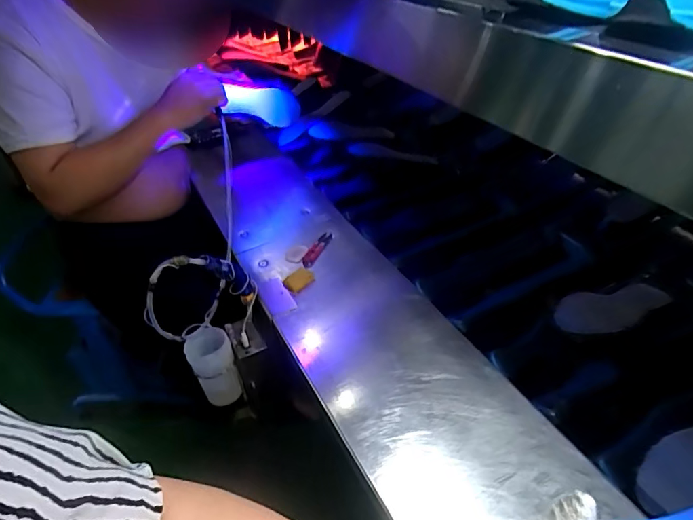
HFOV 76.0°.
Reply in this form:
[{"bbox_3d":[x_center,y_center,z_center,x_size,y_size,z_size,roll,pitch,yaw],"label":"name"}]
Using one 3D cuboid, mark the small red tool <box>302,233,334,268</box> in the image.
[{"bbox_3d":[-0.054,-0.022,0.846,0.024,0.009,0.100,17,43,20],"label":"small red tool"}]

